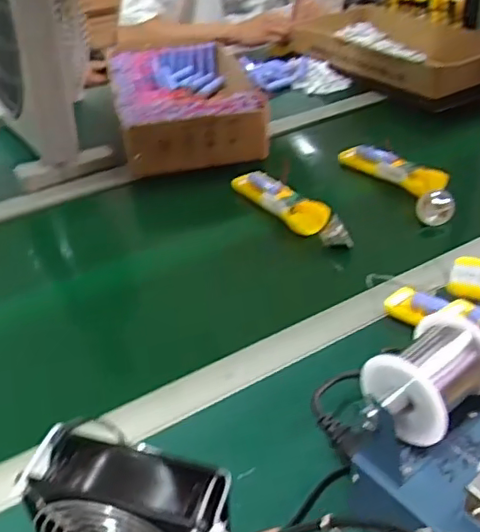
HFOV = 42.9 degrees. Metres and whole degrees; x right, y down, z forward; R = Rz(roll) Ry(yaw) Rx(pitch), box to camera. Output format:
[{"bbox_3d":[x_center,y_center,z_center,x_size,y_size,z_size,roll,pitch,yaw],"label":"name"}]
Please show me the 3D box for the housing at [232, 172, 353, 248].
[{"bbox_3d":[0.065,-0.080,0.816,0.048,0.028,0.210,-23,41,-26],"label":"housing"}]

